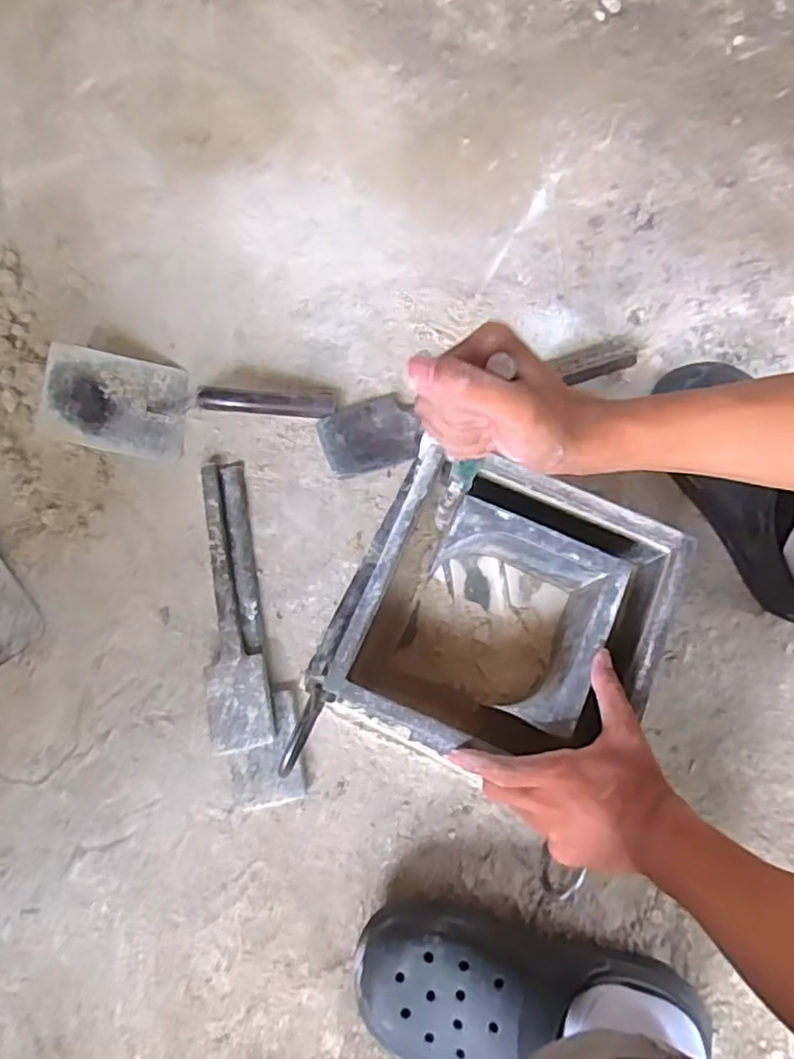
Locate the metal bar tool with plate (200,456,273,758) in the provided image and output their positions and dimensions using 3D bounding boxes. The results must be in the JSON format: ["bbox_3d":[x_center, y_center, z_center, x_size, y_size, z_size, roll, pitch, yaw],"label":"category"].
[{"bbox_3d":[-0.163,0.067,0.618,0.052,0.024,0.271,-11,73,-6],"label":"metal bar tool with plate"}]

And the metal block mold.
[{"bbox_3d":[0.073,0.080,0.547,0.248,0.127,0.238,24,73,5],"label":"metal block mold"}]

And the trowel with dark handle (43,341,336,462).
[{"bbox_3d":[-0.210,-0.129,0.661,0.279,0.050,0.105,0,71,0],"label":"trowel with dark handle"}]

